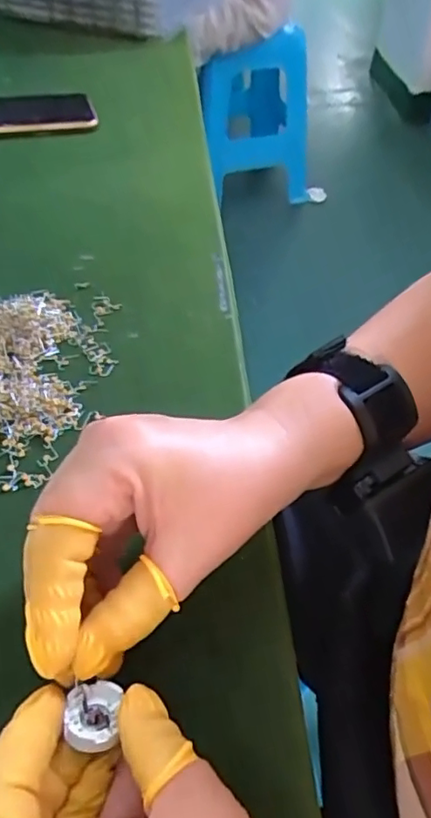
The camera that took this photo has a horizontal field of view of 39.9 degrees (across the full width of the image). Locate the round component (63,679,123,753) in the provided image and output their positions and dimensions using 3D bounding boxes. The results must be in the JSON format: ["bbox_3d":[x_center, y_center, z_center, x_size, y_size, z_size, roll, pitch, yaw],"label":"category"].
[{"bbox_3d":[-0.041,0.104,0.202,0.017,0.010,0.020,-5,49,-10],"label":"round component"}]

